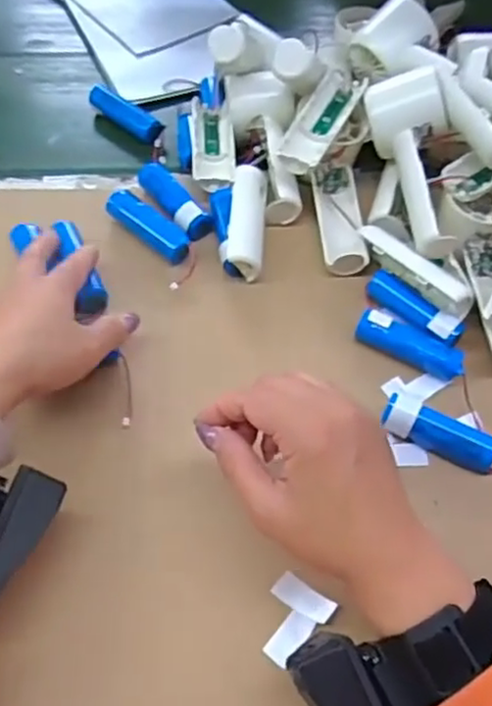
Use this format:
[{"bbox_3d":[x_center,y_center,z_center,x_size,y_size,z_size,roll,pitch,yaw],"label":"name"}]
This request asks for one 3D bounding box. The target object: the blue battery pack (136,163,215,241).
[{"bbox_3d":[-0.056,-0.119,0.524,0.026,0.020,0.077,-30,63,-22],"label":"blue battery pack"}]

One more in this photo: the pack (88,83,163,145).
[{"bbox_3d":[-0.106,-0.210,0.593,0.075,0.020,0.024,34,60,18],"label":"pack"}]

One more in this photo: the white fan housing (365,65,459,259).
[{"bbox_3d":[0.122,-0.137,0.495,0.049,0.051,0.142,-4,75,-6],"label":"white fan housing"}]

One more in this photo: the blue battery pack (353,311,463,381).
[{"bbox_3d":[0.113,-0.006,0.461,0.073,0.025,0.023,25,58,13],"label":"blue battery pack"}]

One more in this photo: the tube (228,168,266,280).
[{"bbox_3d":[0.001,-0.101,0.512,0.026,0.023,0.095,4,56,-2],"label":"tube"}]

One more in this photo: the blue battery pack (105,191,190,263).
[{"bbox_3d":[-0.075,-0.095,0.510,0.074,0.023,0.020,38,61,20],"label":"blue battery pack"}]

